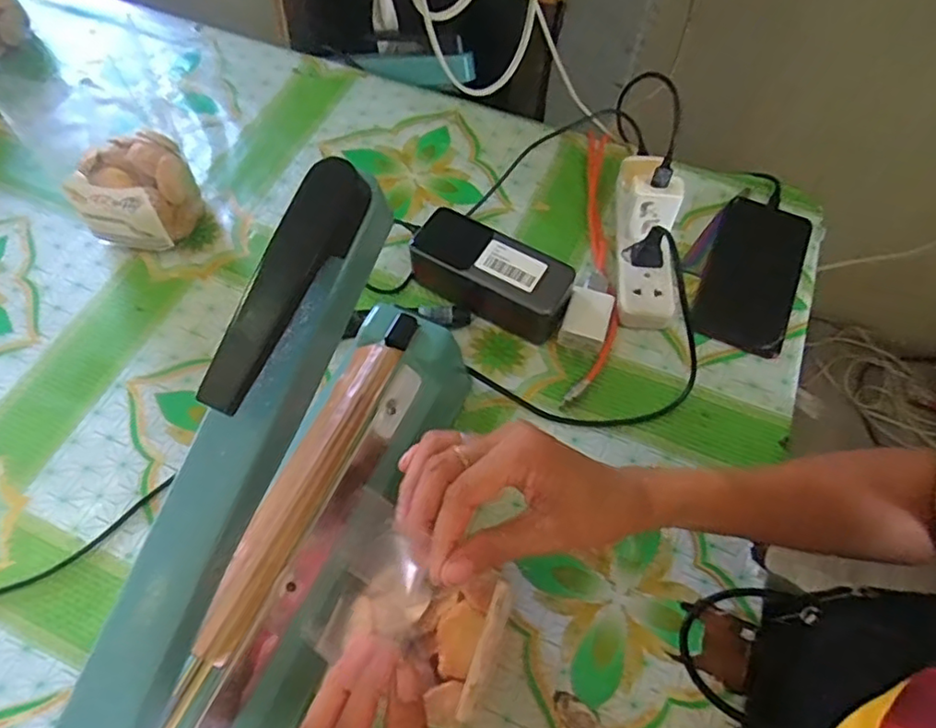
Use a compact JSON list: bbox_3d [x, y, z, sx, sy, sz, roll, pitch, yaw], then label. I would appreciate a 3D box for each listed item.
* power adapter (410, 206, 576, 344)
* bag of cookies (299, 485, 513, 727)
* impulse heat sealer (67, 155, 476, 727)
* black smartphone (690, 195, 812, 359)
[{"bbox_3d":[0.020,-0.072,0.511,0.133,0.051,0.056,28,66,13],"label":"power adapter"},{"bbox_3d":[-0.036,0.130,0.345,0.114,0.029,0.087,24,65,12],"label":"bag of cookies"},{"bbox_3d":[-0.104,0.104,0.305,0.077,0.232,0.393,18,64,9],"label":"impulse heat sealer"},{"bbox_3d":[0.244,-0.079,0.528,0.075,0.014,0.151,22,64,11],"label":"black smartphone"}]

